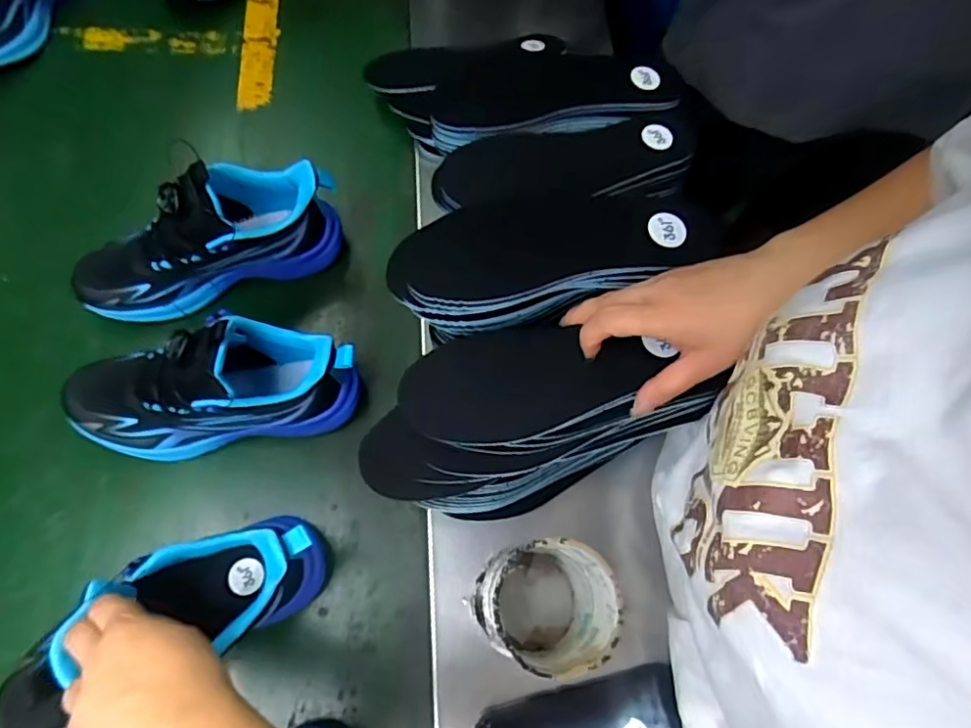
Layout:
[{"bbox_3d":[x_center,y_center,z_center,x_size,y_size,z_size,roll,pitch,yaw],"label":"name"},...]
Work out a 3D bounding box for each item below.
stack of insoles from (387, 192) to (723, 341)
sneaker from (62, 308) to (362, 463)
[{"bbox_3d":[0.047,-0.081,0.415,0.219,0.045,0.085,-10,69,8],"label":"stack of insoles"},{"bbox_3d":[-0.225,0.017,0.478,0.231,0.121,0.085,-7,72,-12],"label":"sneaker"}]

